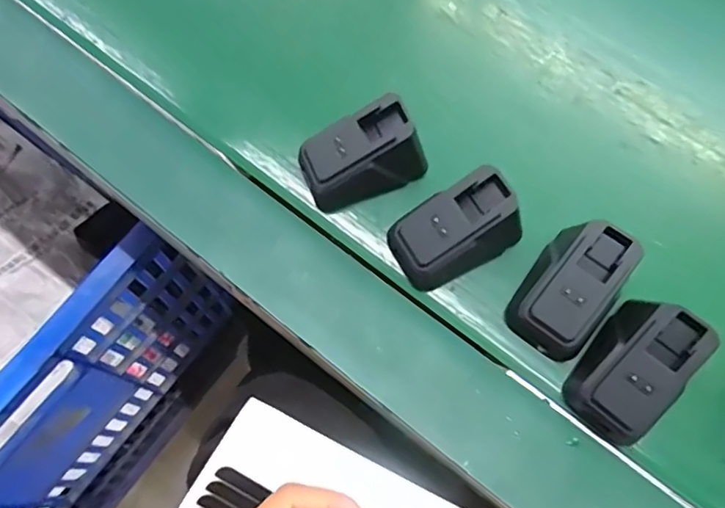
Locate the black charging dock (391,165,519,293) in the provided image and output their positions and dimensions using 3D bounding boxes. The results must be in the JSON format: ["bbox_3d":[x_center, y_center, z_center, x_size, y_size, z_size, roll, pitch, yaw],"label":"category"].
[{"bbox_3d":[0.052,-0.011,0.293,0.067,0.040,0.042,-23,70,-10],"label":"black charging dock"}]

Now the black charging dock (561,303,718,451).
[{"bbox_3d":[0.131,0.055,0.269,0.042,0.042,0.064,35,71,12],"label":"black charging dock"}]

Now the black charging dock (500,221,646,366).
[{"bbox_3d":[0.106,0.015,0.281,0.042,0.037,0.062,33,71,11],"label":"black charging dock"}]

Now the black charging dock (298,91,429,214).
[{"bbox_3d":[0.000,-0.056,0.308,0.066,0.043,0.036,-17,69,-8],"label":"black charging dock"}]

